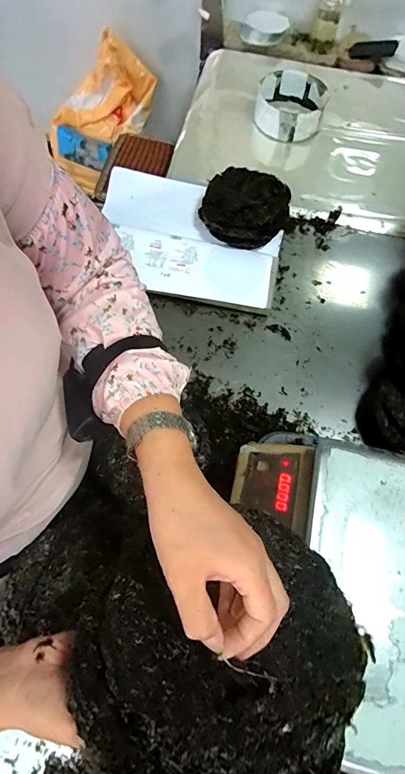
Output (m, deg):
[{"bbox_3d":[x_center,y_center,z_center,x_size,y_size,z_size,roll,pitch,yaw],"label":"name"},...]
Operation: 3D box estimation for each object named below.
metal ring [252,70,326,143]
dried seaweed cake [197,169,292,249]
[{"bbox_3d":[0.266,-0.854,1.182,0.202,0.086,0.207,15,66,5],"label":"metal ring"},{"bbox_3d":[0.104,-0.439,0.962,0.203,0.095,0.200,1,66,-2],"label":"dried seaweed cake"}]

